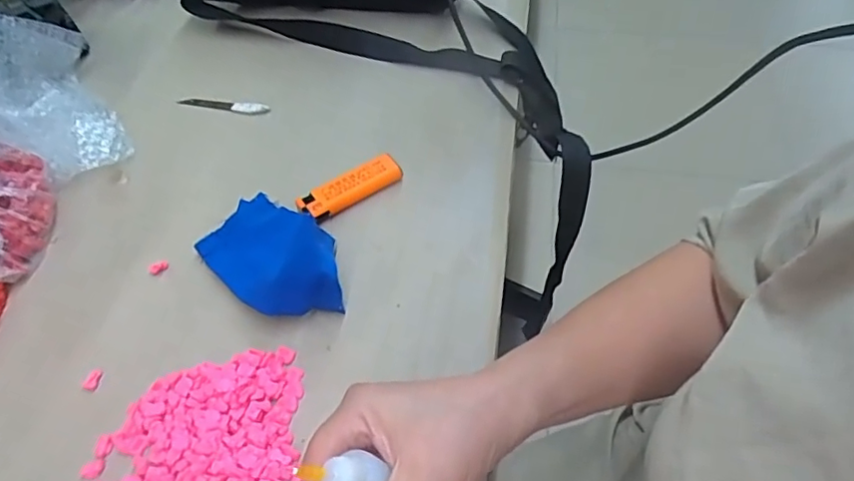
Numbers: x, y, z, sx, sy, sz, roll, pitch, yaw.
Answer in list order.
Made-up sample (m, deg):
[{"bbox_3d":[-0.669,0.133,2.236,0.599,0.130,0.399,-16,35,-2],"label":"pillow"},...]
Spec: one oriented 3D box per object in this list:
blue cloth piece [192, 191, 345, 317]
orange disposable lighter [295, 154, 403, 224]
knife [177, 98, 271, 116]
[{"bbox_3d":[-0.104,0.005,0.383,0.070,0.040,0.121,-39,62,-23],"label":"blue cloth piece"},{"bbox_3d":[-0.056,-0.038,0.423,0.079,0.013,0.025,-32,59,-20],"label":"orange disposable lighter"},{"bbox_3d":[-0.177,-0.119,0.496,0.080,0.004,0.014,10,55,9],"label":"knife"}]

